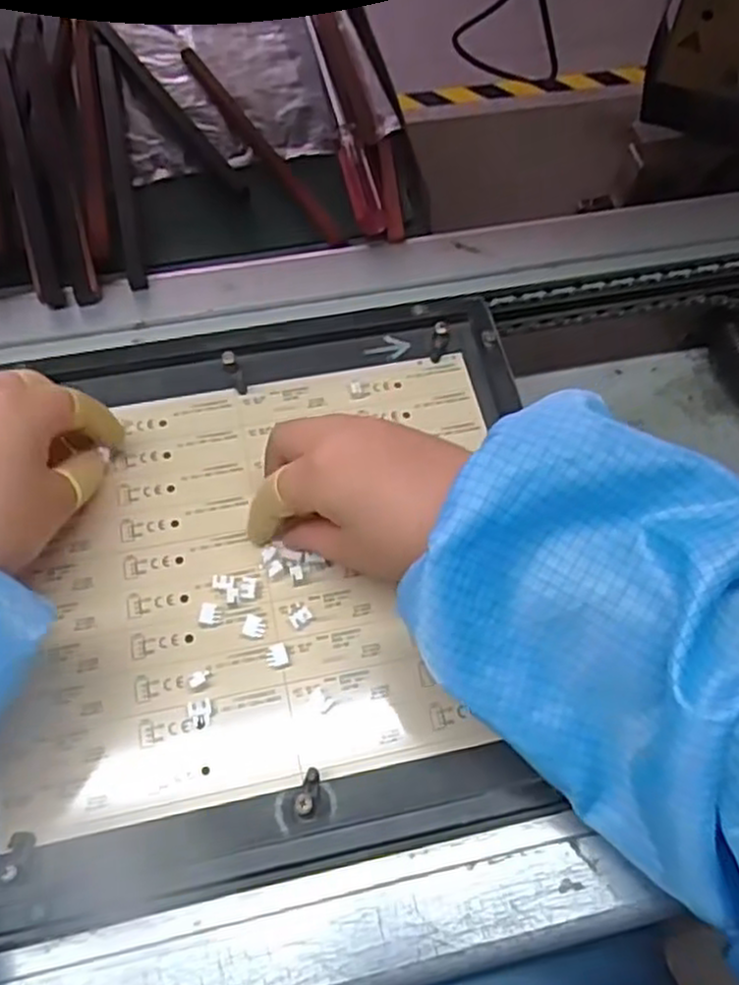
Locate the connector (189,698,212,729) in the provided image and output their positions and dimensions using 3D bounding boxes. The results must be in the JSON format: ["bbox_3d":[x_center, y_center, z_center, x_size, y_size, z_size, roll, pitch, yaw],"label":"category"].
[{"bbox_3d":[-0.076,0.100,0.346,0.010,0.004,0.012,-9,64,-6],"label":"connector"}]

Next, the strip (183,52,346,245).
[{"bbox_3d":[-0.071,-0.226,0.487,0.010,0.009,0.188,-30,68,-16],"label":"strip"}]

